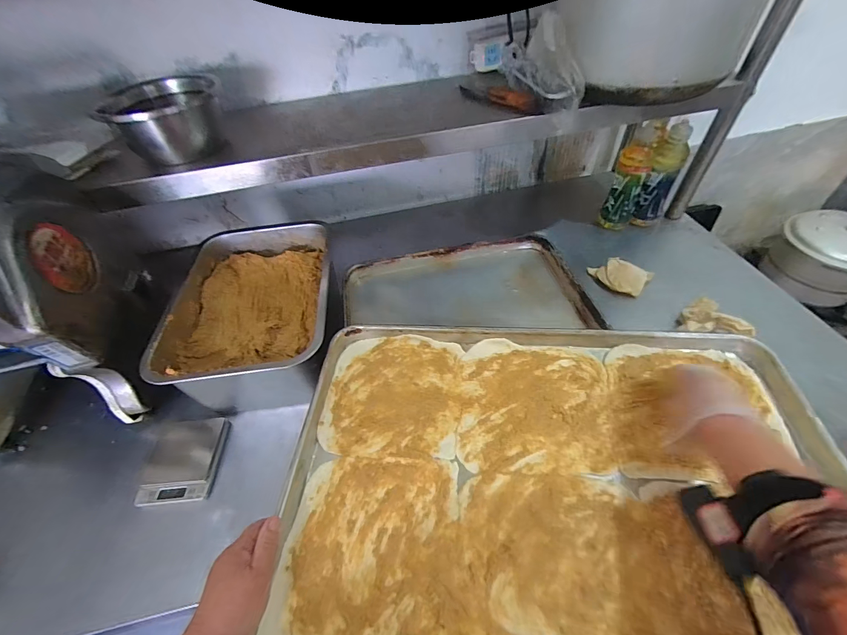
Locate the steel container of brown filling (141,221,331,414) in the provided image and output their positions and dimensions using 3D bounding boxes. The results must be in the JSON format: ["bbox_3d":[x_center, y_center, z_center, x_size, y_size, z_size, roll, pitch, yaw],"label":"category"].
[{"bbox_3d":[-0.289,-0.018,0.659,0.266,0.148,0.368,-10,49,-4],"label":"steel container of brown filling"}]

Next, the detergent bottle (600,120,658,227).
[{"bbox_3d":[0.468,-0.306,0.828,0.073,0.225,0.076,24,55,24],"label":"detergent bottle"}]

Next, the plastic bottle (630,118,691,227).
[{"bbox_3d":[0.529,-0.298,0.815,0.067,0.235,0.059,24,55,24],"label":"plastic bottle"}]

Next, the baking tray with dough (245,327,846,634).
[{"bbox_3d":[0.143,0.182,0.404,0.583,0.031,0.404,2,50,8],"label":"baking tray with dough"}]

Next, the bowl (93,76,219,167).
[{"bbox_3d":[-0.416,-0.334,0.621,0.133,0.101,0.143,-6,50,2],"label":"bowl"}]

